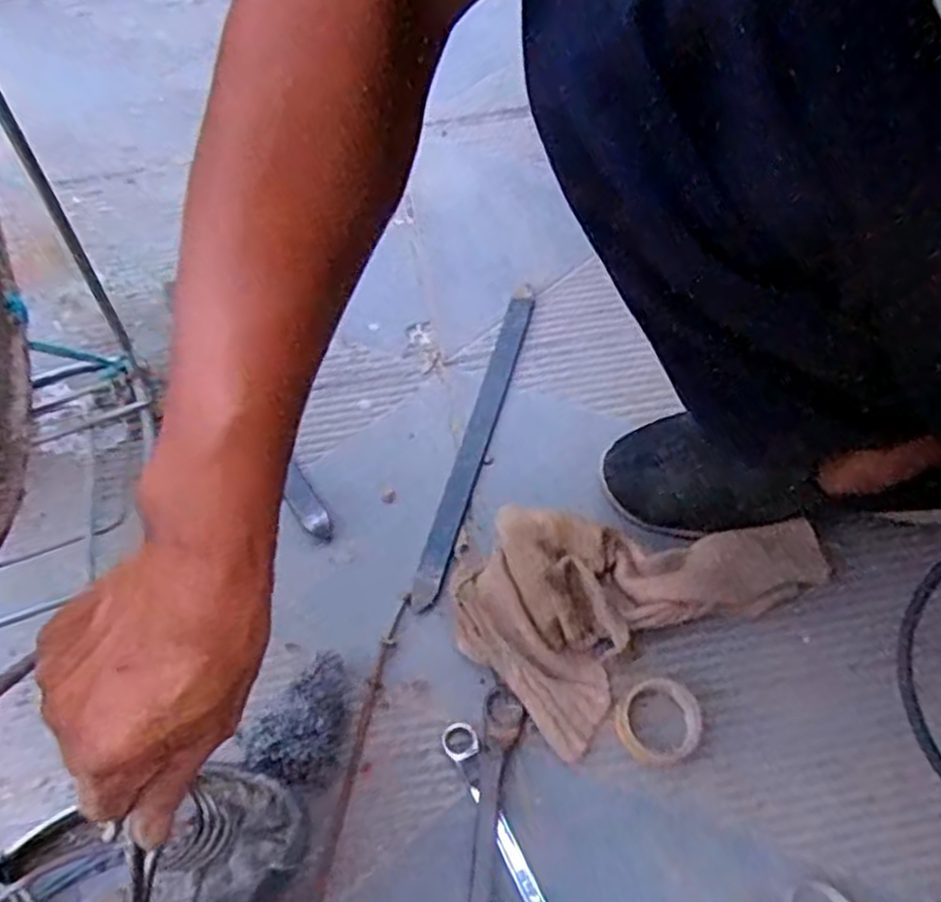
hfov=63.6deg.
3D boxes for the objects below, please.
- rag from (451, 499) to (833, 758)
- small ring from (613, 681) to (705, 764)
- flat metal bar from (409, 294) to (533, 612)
[{"bbox_3d":[0.103,0.080,0.516,0.232,0.047,0.156,-31,63,-15],"label":"rag"},{"bbox_3d":[0.118,0.172,0.479,0.052,0.023,0.048,-1,60,2],"label":"small ring"},{"bbox_3d":[0.004,-0.014,0.591,0.022,0.007,0.290,14,61,10],"label":"flat metal bar"}]

